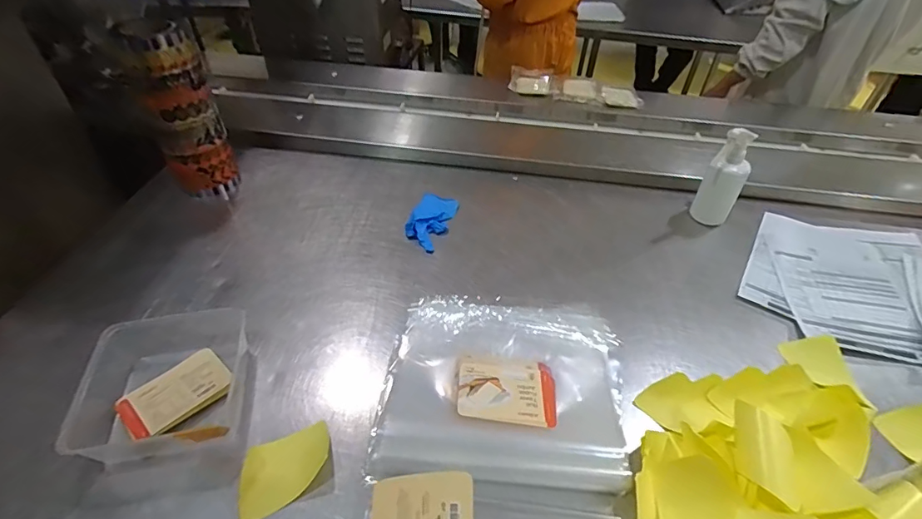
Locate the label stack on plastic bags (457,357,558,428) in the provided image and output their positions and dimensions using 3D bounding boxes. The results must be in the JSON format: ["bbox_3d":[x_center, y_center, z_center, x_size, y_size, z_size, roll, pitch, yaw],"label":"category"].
[{"bbox_3d":[0.064,0.182,0.655,0.134,0.009,0.097,4,46,3],"label":"label stack on plastic bags"}]

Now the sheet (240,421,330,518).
[{"bbox_3d":[-0.224,0.268,0.599,0.119,0.020,0.082,-24,51,-22],"label":"sheet"}]

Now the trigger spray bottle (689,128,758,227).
[{"bbox_3d":[0.515,-0.152,0.919,0.075,0.205,0.054,27,51,23],"label":"trigger spray bottle"}]

